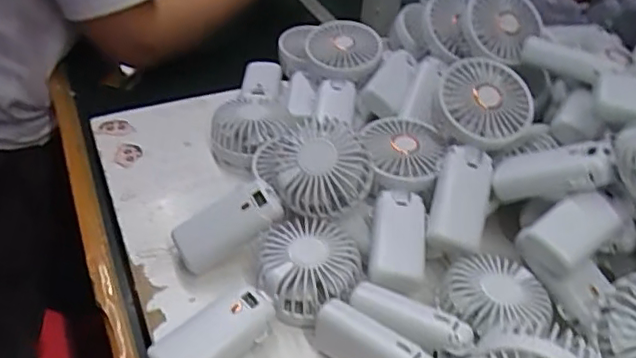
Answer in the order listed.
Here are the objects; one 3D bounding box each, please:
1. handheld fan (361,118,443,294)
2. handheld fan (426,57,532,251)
[{"bbox_3d":[0.072,0.009,0.510,0.071,0.042,0.178,7,59,3],"label":"handheld fan"},{"bbox_3d":[0.140,-0.032,0.517,0.082,0.046,0.157,14,85,11],"label":"handheld fan"}]

